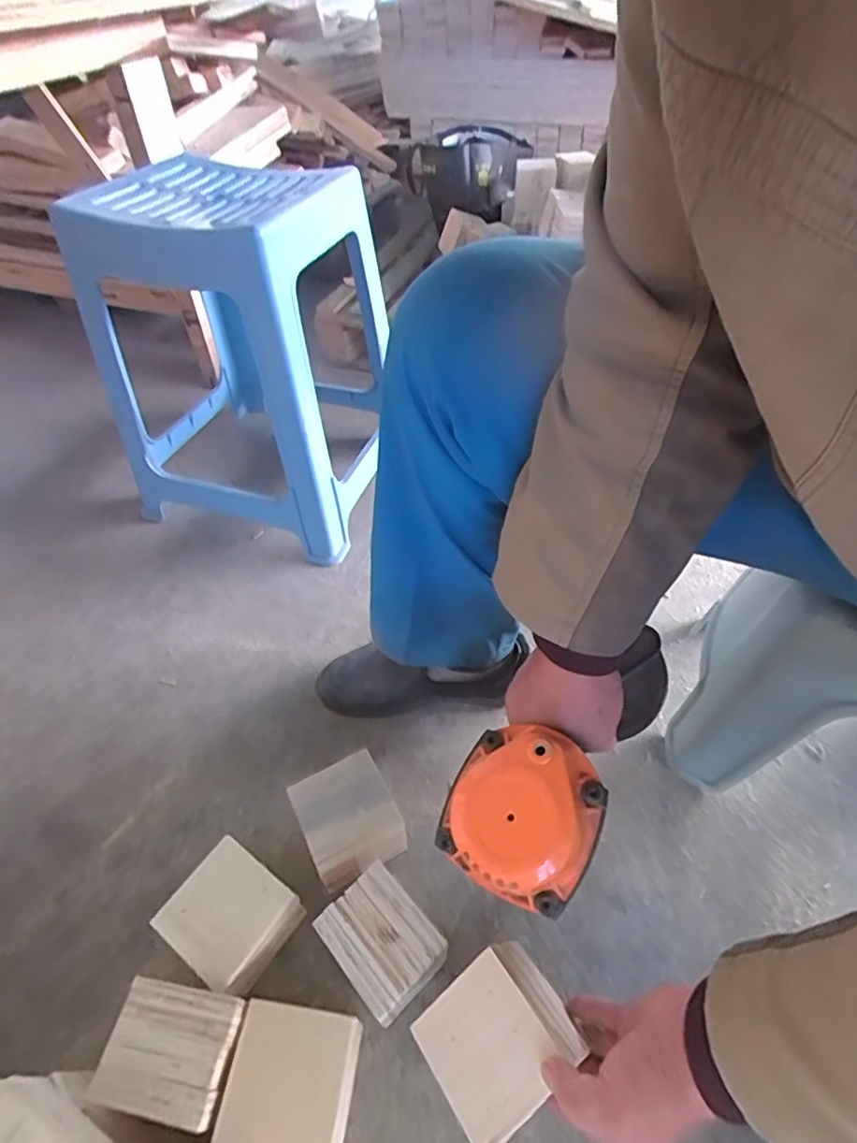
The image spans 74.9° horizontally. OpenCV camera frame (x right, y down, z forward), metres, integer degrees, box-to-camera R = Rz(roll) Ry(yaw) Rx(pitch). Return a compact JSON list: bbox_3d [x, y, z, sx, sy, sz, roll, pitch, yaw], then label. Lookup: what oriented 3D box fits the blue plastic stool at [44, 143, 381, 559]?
[{"bbox_3d":[-0.288,-0.332,0.856,0.388,0.437,0.357,11,49,10],"label":"blue plastic stool"}]

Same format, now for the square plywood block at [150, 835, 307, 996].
[{"bbox_3d":[-0.183,0.331,0.534,0.096,0.081,0.091,29,56,23],"label":"square plywood block"}]

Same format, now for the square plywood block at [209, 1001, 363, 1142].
[{"bbox_3d":[-0.109,0.416,0.458,0.095,0.077,0.088,7,49,7],"label":"square plywood block"}]

